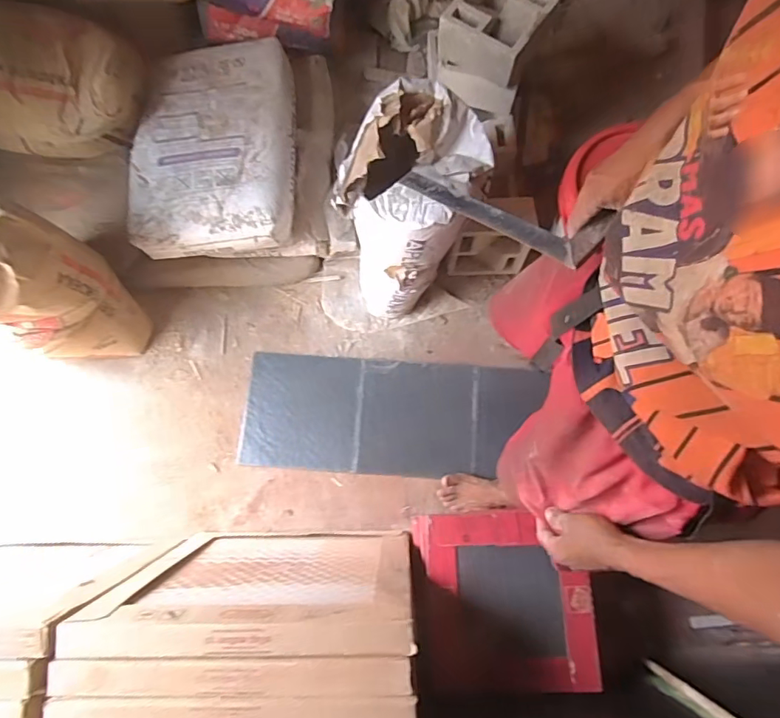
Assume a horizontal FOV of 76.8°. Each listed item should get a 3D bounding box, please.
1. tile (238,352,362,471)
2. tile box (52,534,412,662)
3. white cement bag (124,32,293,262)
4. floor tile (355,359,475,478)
[{"bbox_3d":[-0.232,0.134,1.305,0.292,0.014,0.299,5,76,-2],"label":"tile"},{"bbox_3d":[-0.219,0.406,0.934,0.516,0.502,0.050,0,87,0],"label":"tile box"},{"bbox_3d":[-0.442,-0.547,1.259,0.389,0.129,0.566,0,72,1],"label":"white cement bag"},{"bbox_3d":[0.070,0.156,1.313,0.298,0.013,0.299,4,74,-2],"label":"floor tile"}]

